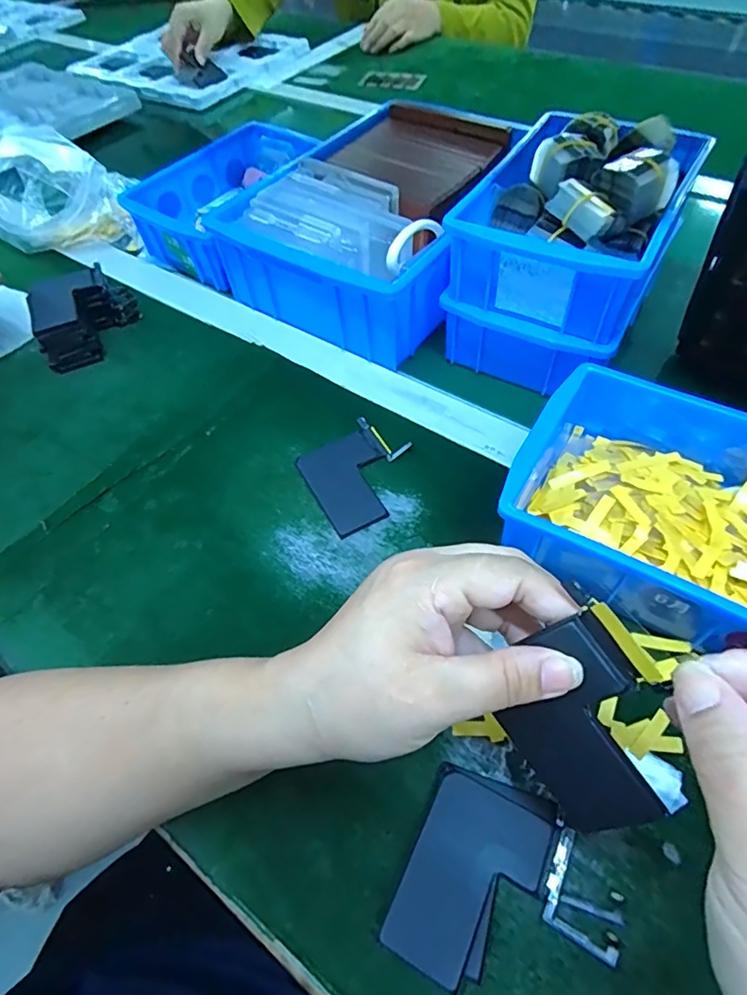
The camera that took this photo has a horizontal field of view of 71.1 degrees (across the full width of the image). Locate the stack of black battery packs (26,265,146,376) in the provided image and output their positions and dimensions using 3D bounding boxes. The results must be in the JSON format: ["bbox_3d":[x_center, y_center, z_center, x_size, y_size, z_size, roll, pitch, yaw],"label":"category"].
[{"bbox_3d":[-0.254,-0.161,0.463,0.087,0.047,0.071,-28,58,-16],"label":"stack of black battery packs"}]

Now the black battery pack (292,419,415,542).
[{"bbox_3d":[-0.010,-0.017,0.377,0.073,0.005,0.079,-29,58,-15],"label":"black battery pack"}]

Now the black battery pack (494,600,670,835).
[{"bbox_3d":[0.079,0.085,0.191,0.076,0.069,0.004,50,34,6],"label":"black battery pack"}]

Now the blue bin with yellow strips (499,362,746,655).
[{"bbox_3d":[0.187,0.010,0.304,0.201,0.063,0.139,27,61,20],"label":"blue bin with yellow strips"}]

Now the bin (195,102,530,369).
[{"bbox_3d":[0.013,-0.250,0.487,0.207,0.081,0.258,30,62,22],"label":"bin"}]

